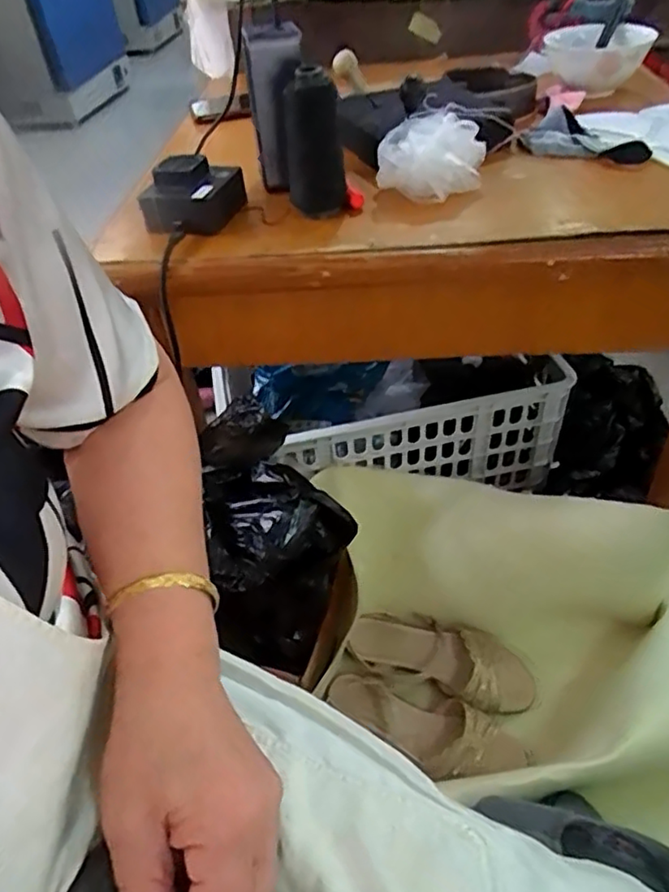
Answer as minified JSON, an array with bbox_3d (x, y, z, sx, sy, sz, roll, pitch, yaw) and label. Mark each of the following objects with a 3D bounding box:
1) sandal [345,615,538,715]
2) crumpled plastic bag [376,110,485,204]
[{"bbox_3d":[0.137,0.275,0.803,0.237,0.049,0.090,13,46,19],"label":"sandal"},{"bbox_3d":[0.085,-0.261,0.560,0.095,0.049,0.074,4,44,10],"label":"crumpled plastic bag"}]

